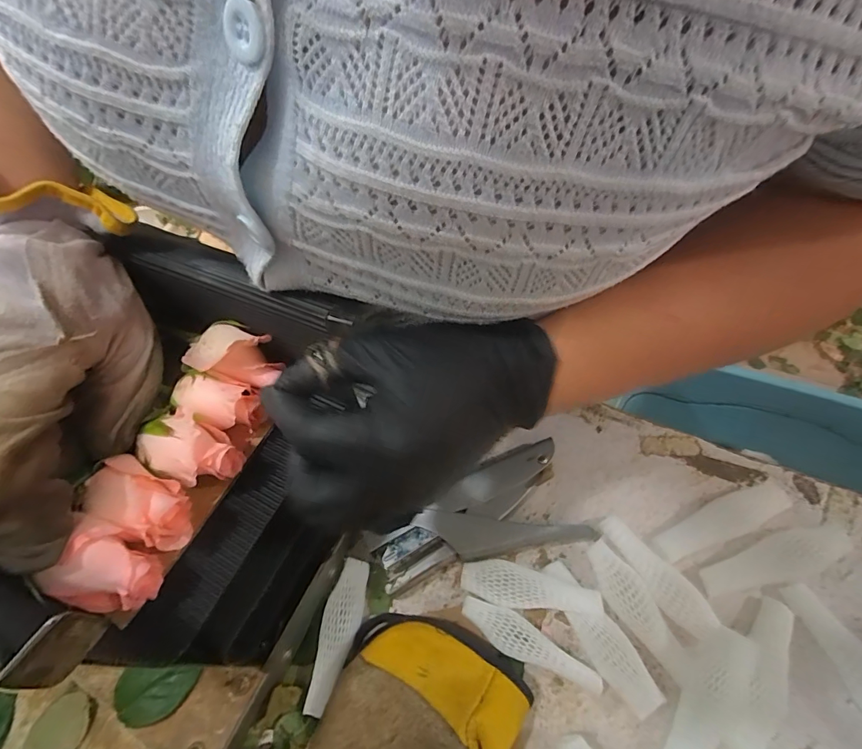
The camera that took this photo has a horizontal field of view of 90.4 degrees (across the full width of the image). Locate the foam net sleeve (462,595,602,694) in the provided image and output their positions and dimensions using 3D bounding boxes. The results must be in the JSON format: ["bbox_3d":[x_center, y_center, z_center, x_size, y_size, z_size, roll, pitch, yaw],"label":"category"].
[{"bbox_3d":[0.058,0.160,0.254,0.085,0.007,0.021,24,63,23],"label":"foam net sleeve"}]

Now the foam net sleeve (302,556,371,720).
[{"bbox_3d":[-0.060,0.165,0.276,0.022,0.010,0.086,7,58,14],"label":"foam net sleeve"}]

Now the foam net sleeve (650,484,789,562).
[{"bbox_3d":[0.196,0.098,0.287,0.093,0.010,0.024,-21,56,-5],"label":"foam net sleeve"}]

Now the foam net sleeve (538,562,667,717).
[{"bbox_3d":[0.099,0.153,0.256,0.022,0.006,0.085,-31,57,-11],"label":"foam net sleeve"}]

